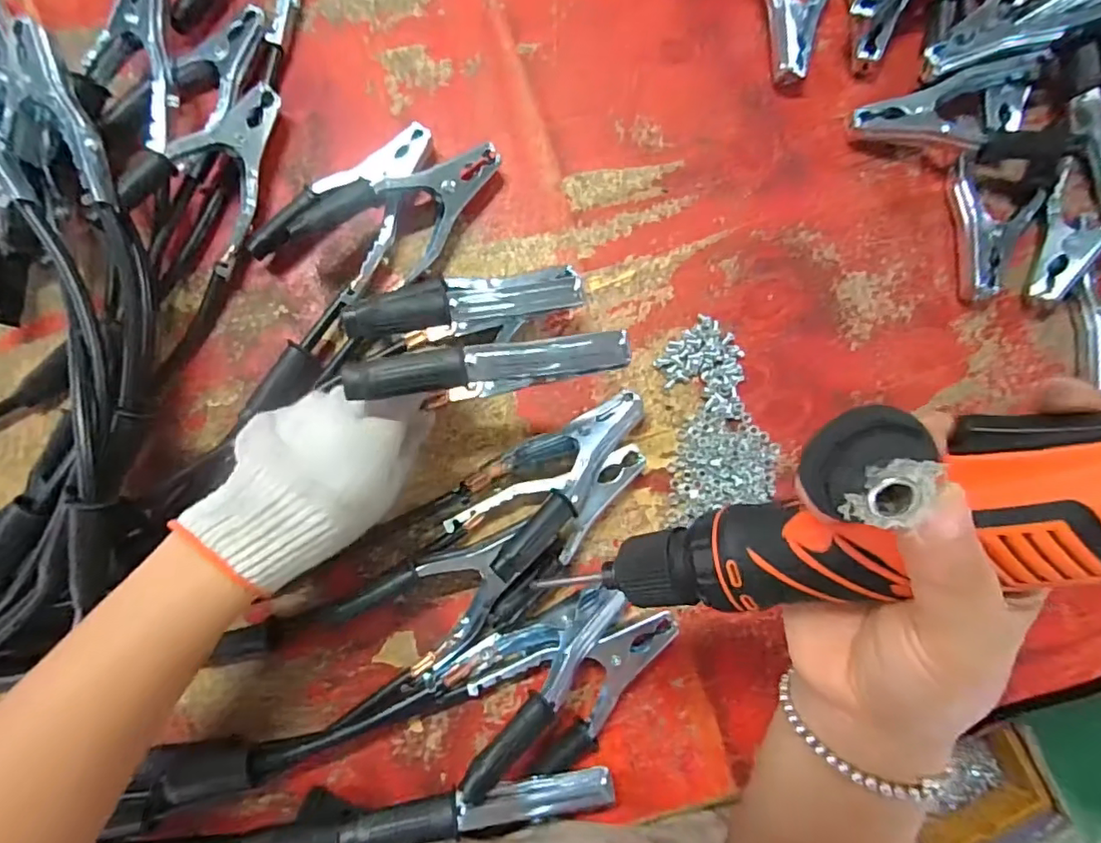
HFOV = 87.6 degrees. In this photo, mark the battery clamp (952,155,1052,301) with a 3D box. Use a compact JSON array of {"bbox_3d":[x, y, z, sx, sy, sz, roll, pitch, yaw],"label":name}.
[{"bbox_3d":[0.317,-0.137,0.414,0.065,0.024,0.101,17,82,1],"label":"battery clamp"}]

